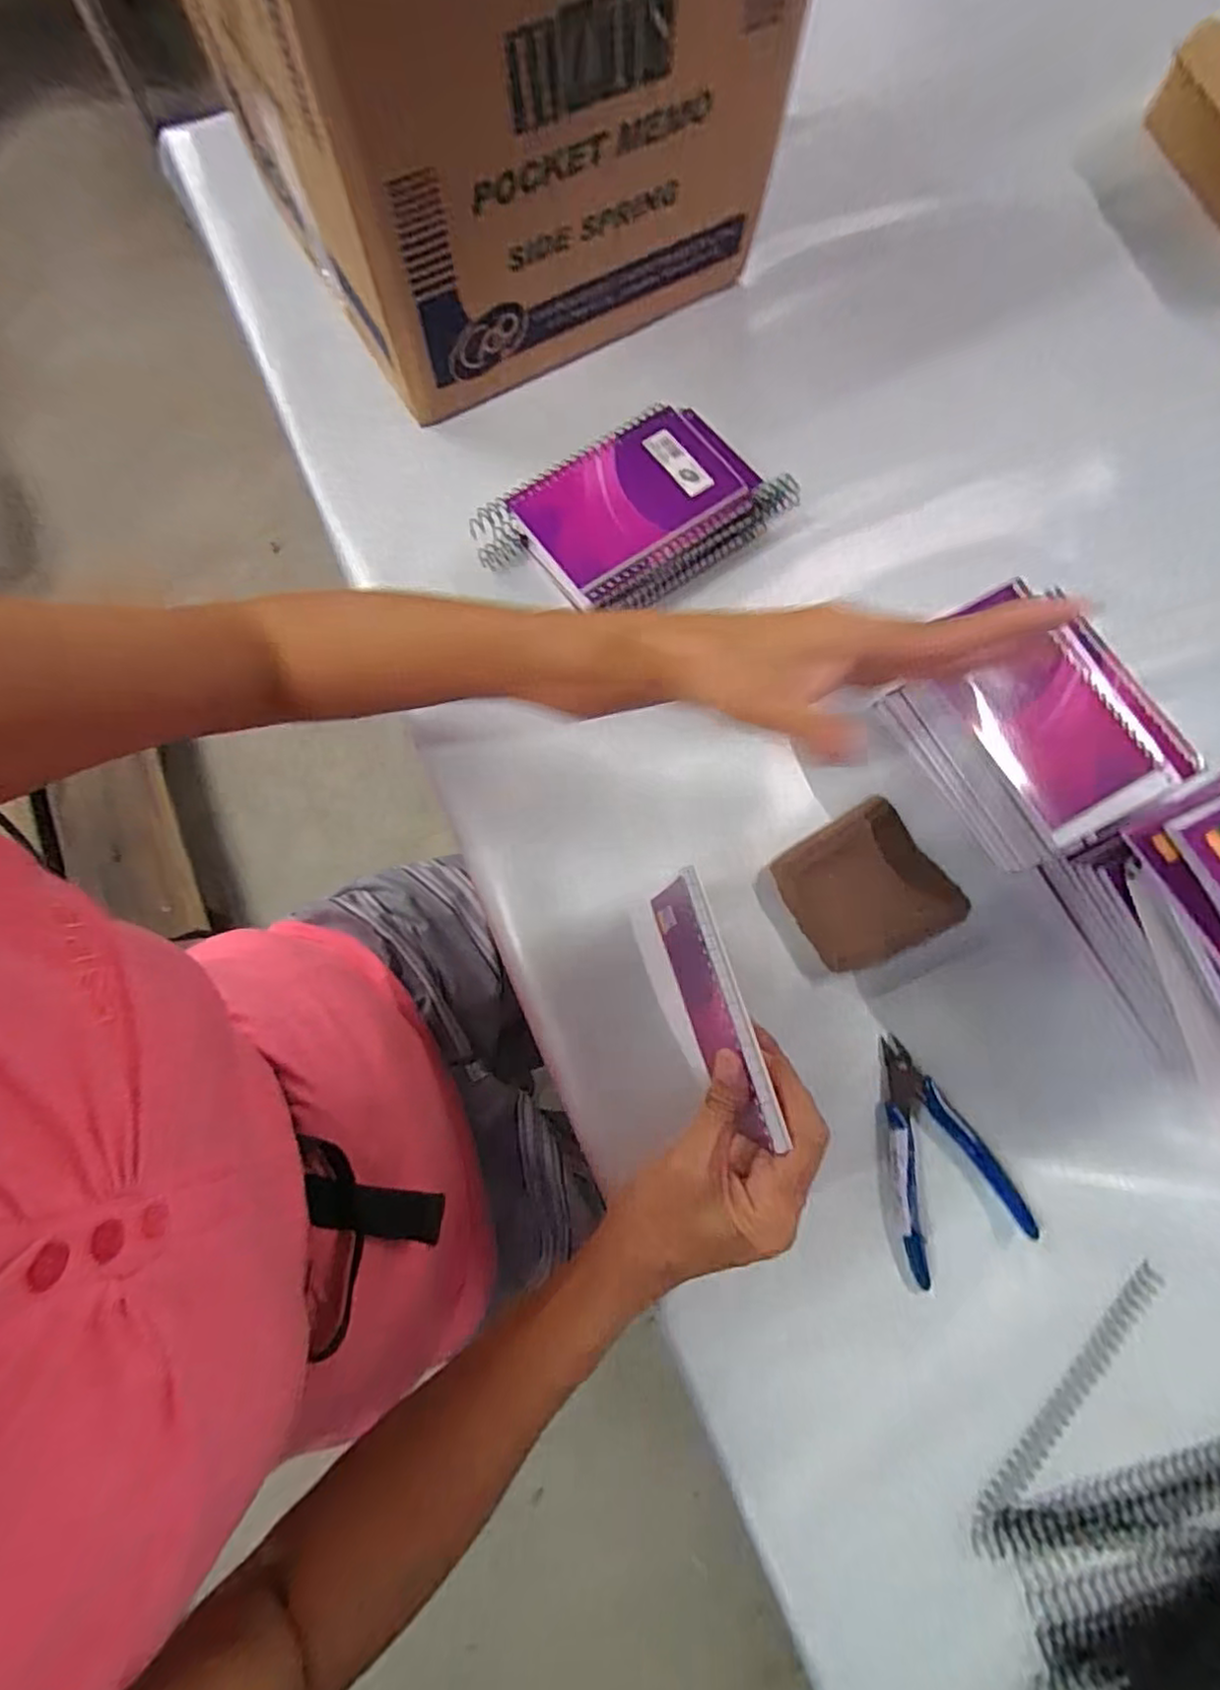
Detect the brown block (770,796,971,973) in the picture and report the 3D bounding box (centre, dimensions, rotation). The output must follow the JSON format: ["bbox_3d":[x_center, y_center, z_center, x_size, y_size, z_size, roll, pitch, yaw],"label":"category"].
[{"bbox_3d":[0.152,0.027,0.398,0.087,0.021,0.084,-28,77,-9],"label":"brown block"}]

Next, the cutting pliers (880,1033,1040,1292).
[{"bbox_3d":[0.183,0.169,0.367,0.068,0.011,0.118,-12,75,-5],"label":"cutting pliers"}]

